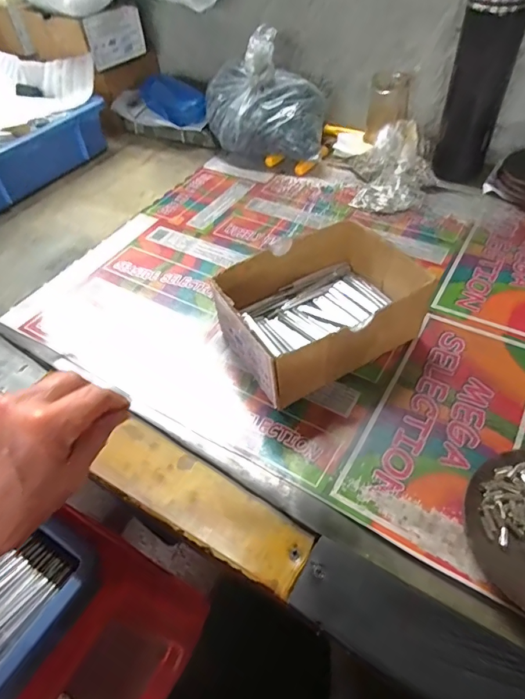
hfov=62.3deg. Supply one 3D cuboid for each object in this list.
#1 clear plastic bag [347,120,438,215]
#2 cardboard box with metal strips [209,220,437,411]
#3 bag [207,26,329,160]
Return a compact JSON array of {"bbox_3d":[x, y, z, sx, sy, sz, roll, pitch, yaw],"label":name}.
[{"bbox_3d":[0.161,-0.235,0.555,0.112,0.073,0.103,11,52,14],"label":"clear plastic bag"},{"bbox_3d":[0.052,-0.037,0.401,0.157,0.070,0.119,-27,52,-16],"label":"cardboard box with metal strips"},{"bbox_3d":[0.001,-0.352,0.626,0.177,0.143,0.113,8,51,12],"label":"bag"}]

